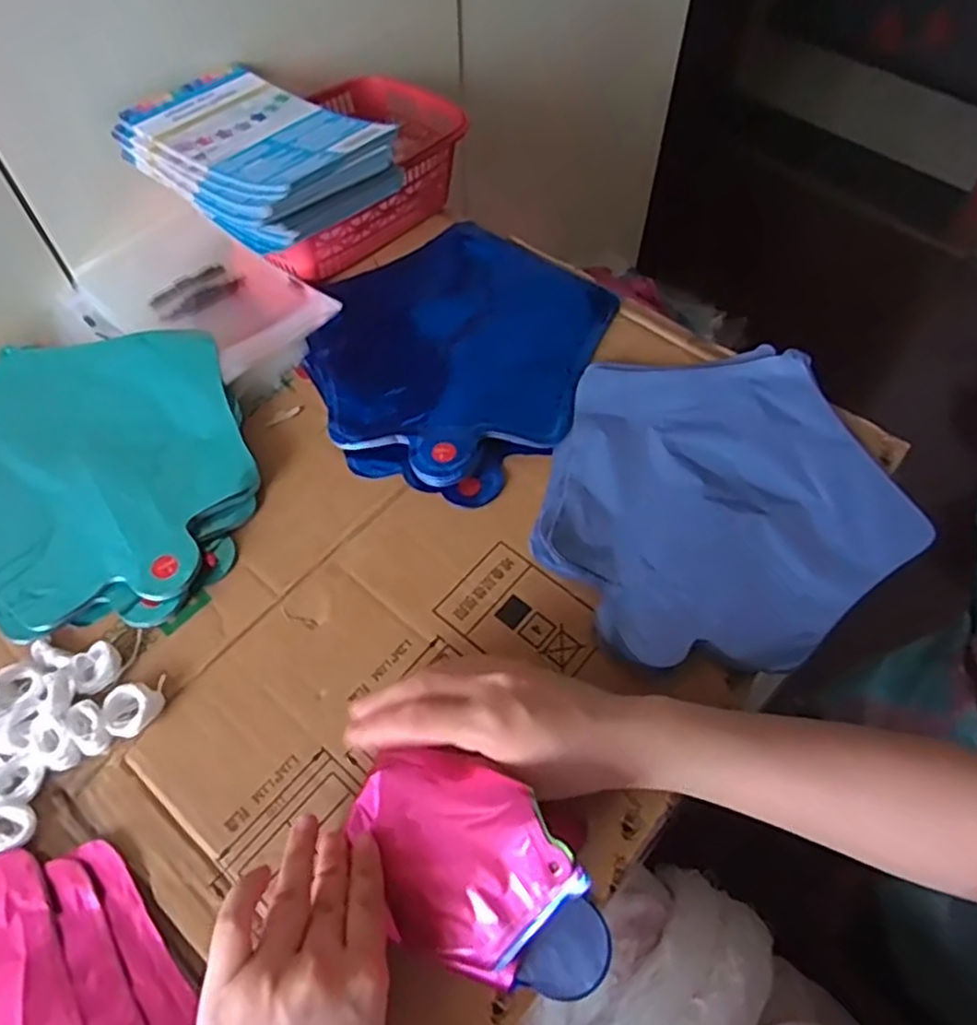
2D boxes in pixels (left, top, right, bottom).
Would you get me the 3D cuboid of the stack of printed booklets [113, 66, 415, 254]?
[{"bbox_3d":[-0.171,-0.268,0.525,0.190,0.043,0.133,37,65,21],"label":"stack of printed booklets"}]

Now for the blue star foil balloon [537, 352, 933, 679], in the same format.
[{"bbox_3d":[0.151,-0.015,0.471,0.237,0.018,0.228,-8,58,-5],"label":"blue star foil balloon"}]

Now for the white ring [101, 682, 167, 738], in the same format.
[{"bbox_3d":[-0.197,0.109,0.396,0.026,0.011,0.028,0,58,0],"label":"white ring"}]

